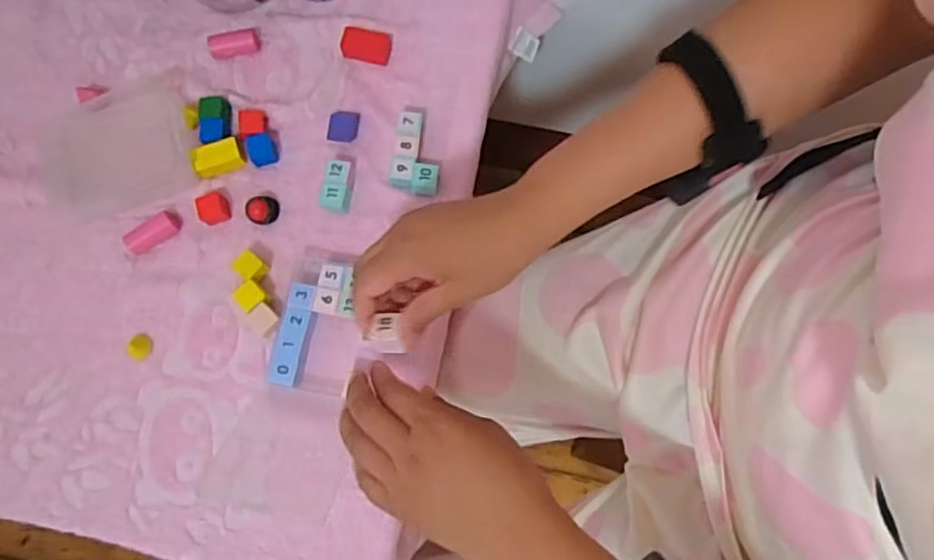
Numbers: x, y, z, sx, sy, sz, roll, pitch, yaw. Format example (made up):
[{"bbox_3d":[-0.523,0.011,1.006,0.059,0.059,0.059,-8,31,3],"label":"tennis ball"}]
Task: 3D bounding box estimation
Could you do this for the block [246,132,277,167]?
[{"bbox_3d":[-0.180,-0.114,0.568,0.022,0.018,0.022,-14,78,-2],"label":"block"}]

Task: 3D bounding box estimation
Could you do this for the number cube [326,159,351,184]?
[{"bbox_3d":[-0.110,-0.091,0.559,0.021,0.016,0.022,3,78,2],"label":"number cube"}]

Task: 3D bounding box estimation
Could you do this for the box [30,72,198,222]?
[{"bbox_3d":[-0.314,-0.117,0.576,0.137,0.017,0.110,-19,78,-3],"label":"box"}]

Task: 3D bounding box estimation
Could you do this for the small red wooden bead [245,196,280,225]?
[{"bbox_3d":[-0.177,-0.060,0.555,0.028,0.016,0.022,3,78,1],"label":"small red wooden bead"}]

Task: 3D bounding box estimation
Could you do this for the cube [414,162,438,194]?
[{"bbox_3d":[-0.035,-0.086,0.554,0.020,0.016,0.024,2,78,1],"label":"cube"}]

